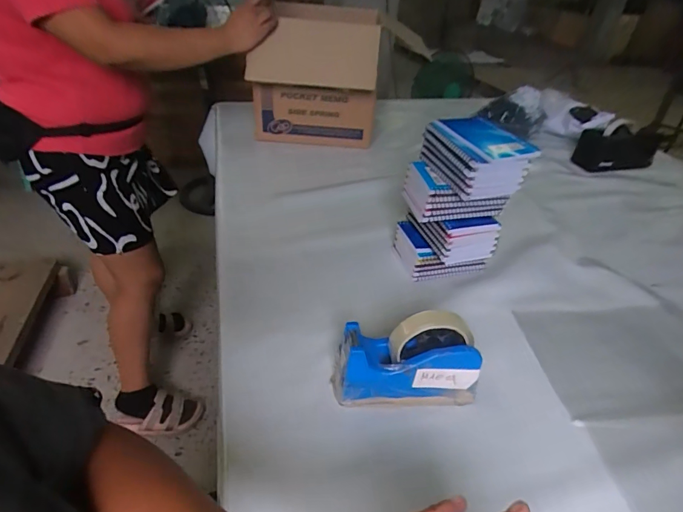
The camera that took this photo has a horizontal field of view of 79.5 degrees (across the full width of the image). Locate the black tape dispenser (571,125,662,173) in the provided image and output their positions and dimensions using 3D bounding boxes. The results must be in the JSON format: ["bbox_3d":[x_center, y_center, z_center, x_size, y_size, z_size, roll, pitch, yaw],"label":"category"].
[{"bbox_3d":[0.729,-0.286,1.079,0.220,0.105,0.078,-6,38,-14],"label":"black tape dispenser"}]

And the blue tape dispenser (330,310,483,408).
[{"bbox_3d":[0.074,0.117,0.469,0.163,0.105,0.060,1,37,-4],"label":"blue tape dispenser"}]

